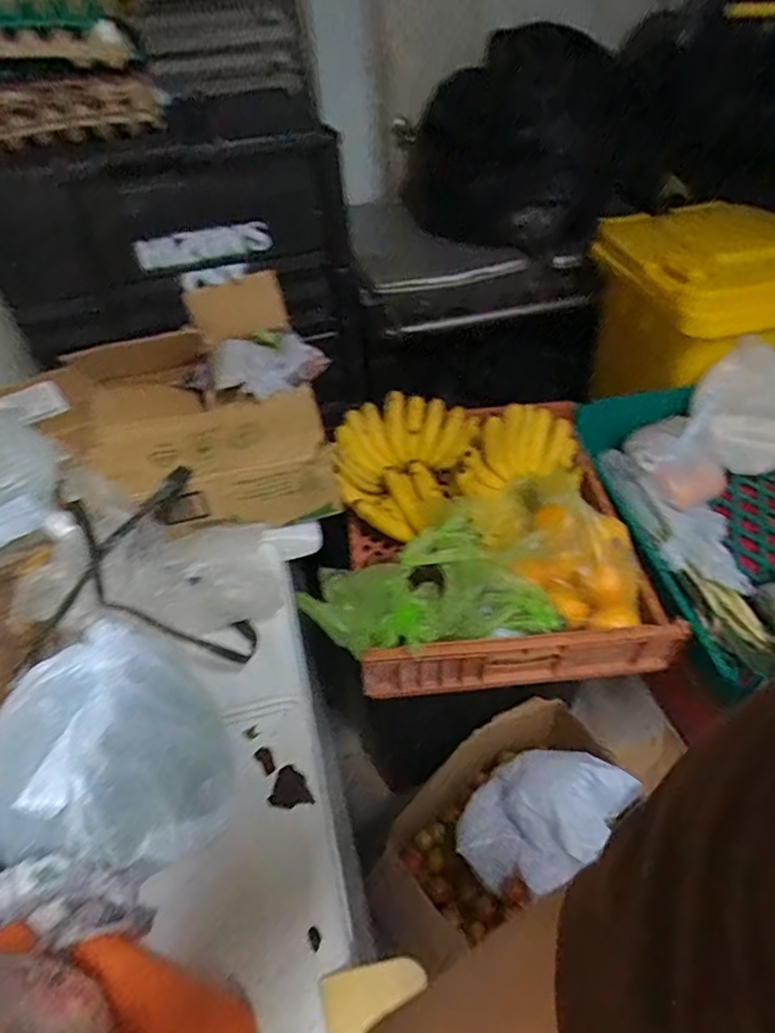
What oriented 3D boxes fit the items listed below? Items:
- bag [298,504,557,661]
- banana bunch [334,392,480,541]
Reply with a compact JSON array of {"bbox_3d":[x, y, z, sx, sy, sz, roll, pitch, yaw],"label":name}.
[{"bbox_3d":[0.049,0.109,0.901,0.333,0.091,0.222,-17,45,-13],"label":"bag"},{"bbox_3d":[0.032,-0.113,1.130,0.211,0.144,0.303,9,45,14],"label":"banana bunch"}]

